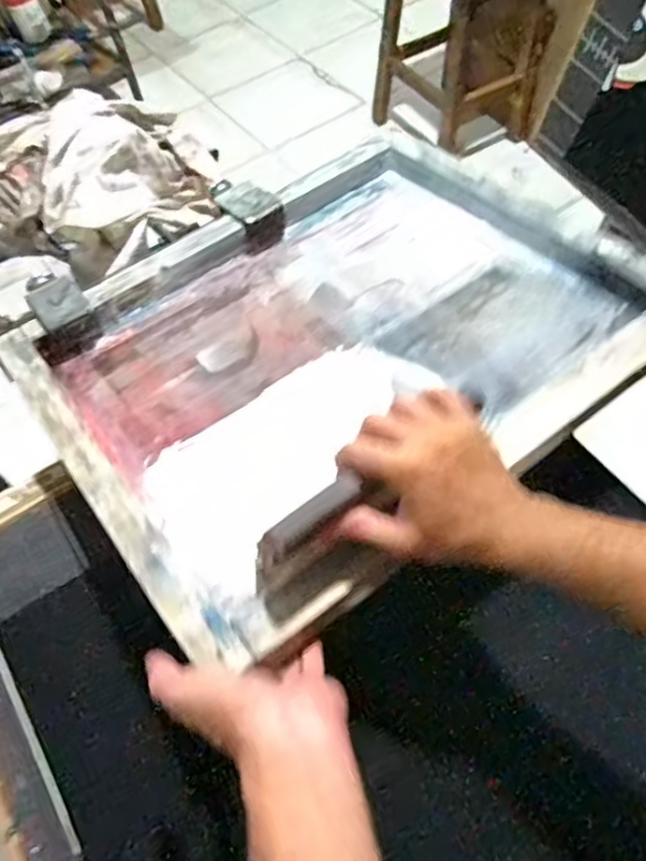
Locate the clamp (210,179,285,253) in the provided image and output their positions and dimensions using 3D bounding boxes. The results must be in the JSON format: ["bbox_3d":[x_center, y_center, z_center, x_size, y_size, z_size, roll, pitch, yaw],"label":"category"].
[{"bbox_3d":[-0.097,-0.275,0.802,0.057,0.046,0.121,-29,61,-14],"label":"clamp"}]

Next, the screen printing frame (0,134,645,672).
[{"bbox_3d":[0.009,-0.097,0.669,0.553,0.058,0.469,-34,55,-16],"label":"screen printing frame"}]

